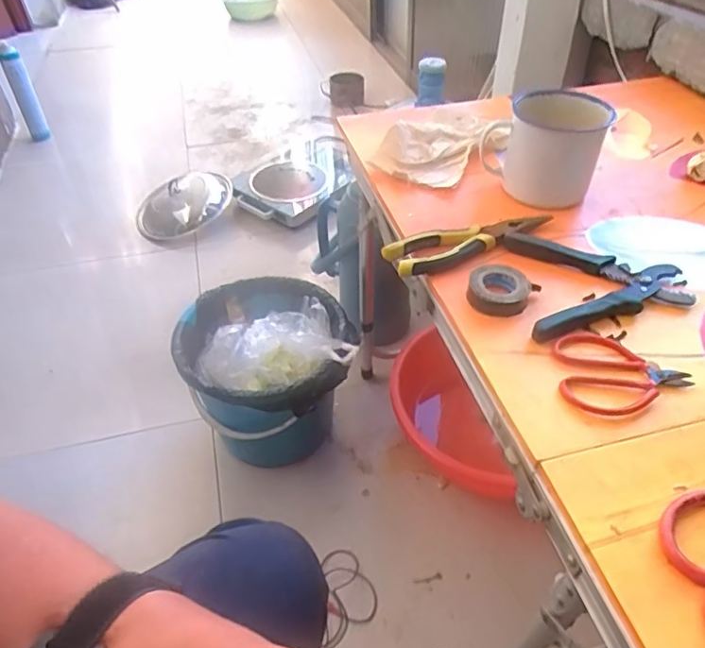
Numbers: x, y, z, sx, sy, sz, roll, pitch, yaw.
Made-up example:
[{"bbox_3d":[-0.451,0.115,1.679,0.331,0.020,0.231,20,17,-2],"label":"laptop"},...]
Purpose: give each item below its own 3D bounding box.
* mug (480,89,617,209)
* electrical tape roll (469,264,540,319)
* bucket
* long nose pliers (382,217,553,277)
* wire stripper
[{"bbox_3d":[0.214,-0.201,0.632,0.129,0.106,0.089,9,46,11],"label":"mug"},{"bbox_3d":[0.138,-0.032,0.509,0.054,0.021,0.054,-1,45,1],"label":"electrical tape roll"},{"bbox_3d":[-0.140,0.098,0.998,0.282,0.270,0.264,-1,45,1],"label":"bucket"},{"bbox_3d":[0.121,-0.084,0.563,0.180,0.015,0.049,-14,46,-12],"label":"long nose pliers"},{"bbox_3d":[0.232,-0.037,0.515,0.150,0.015,0.137,-1,45,1],"label":"wire stripper"}]

